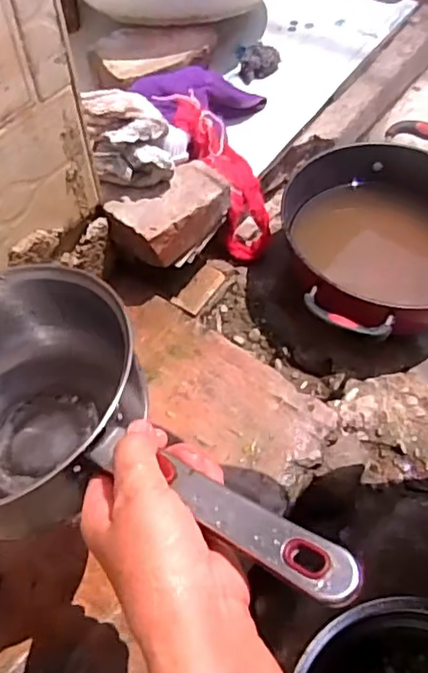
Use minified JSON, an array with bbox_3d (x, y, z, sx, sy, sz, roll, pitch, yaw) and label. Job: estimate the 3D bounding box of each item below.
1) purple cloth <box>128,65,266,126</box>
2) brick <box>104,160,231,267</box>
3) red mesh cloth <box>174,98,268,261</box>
[{"bbox_3d":[-0.010,-0.297,0.780,0.179,0.052,0.083,-2,52,-26],"label":"purple cloth"},{"bbox_3d":[-0.049,-0.144,0.711,0.086,0.054,0.126,39,63,24],"label":"brick"},{"bbox_3d":[0.013,-0.194,0.776,0.060,0.209,0.069,8,48,44],"label":"red mesh cloth"}]

